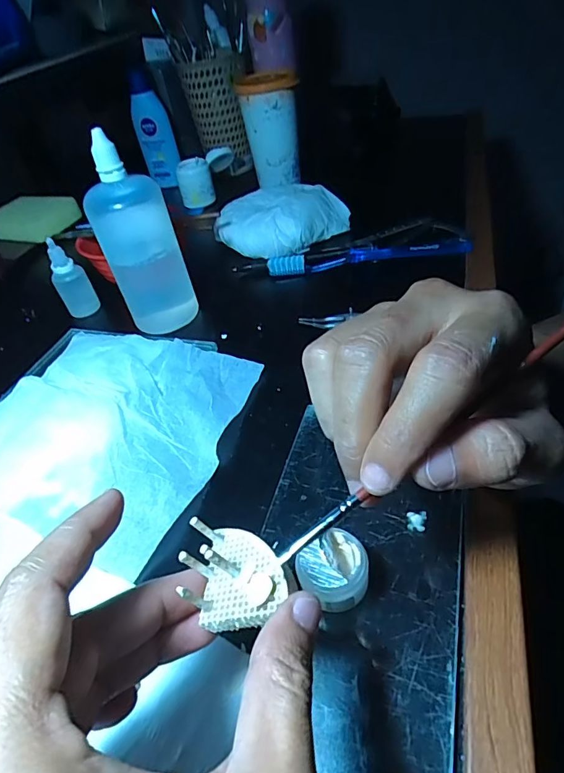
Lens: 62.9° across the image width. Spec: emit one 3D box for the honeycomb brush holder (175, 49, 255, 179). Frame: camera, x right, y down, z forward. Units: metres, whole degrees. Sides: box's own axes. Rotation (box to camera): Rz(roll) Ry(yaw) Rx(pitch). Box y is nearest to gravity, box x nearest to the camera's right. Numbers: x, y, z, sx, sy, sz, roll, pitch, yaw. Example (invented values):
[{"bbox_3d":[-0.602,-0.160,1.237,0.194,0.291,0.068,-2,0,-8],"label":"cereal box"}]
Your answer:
[{"bbox_3d":[-0.090,-0.384,0.653,0.082,0.134,0.089,-14,43,-5],"label":"honeycomb brush holder"}]

